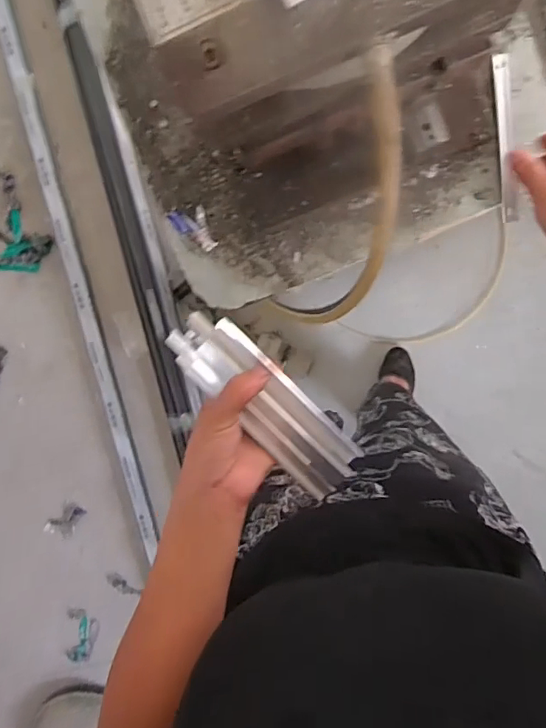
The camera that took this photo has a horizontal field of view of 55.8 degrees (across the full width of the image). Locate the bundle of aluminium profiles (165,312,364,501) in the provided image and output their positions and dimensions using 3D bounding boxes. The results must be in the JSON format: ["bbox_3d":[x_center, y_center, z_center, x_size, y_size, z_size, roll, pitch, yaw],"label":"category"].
[{"bbox_3d":[-0.007,0.032,0.432,0.186,0.026,0.061,44,100,-2],"label":"bundle of aluminium profiles"}]

